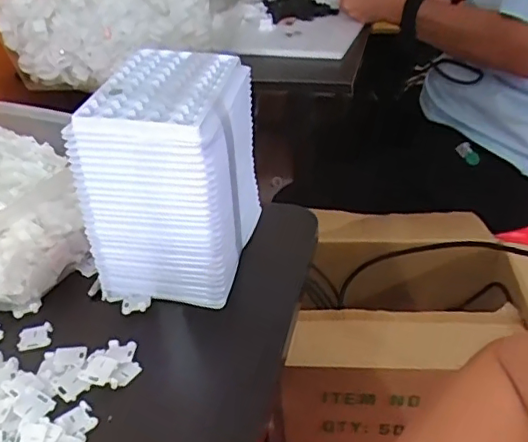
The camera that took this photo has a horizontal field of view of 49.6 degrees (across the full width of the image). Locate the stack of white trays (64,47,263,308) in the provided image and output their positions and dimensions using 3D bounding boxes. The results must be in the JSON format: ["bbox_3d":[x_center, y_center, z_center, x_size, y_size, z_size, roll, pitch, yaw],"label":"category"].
[{"bbox_3d":[-0.065,-0.035,0.438,0.098,0.149,0.130,6,36,9],"label":"stack of white trays"}]

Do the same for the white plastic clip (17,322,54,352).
[{"bbox_3d":[-0.161,0.082,0.401,0.023,0.006,0.019,-8,36,-11],"label":"white plastic clip"}]

